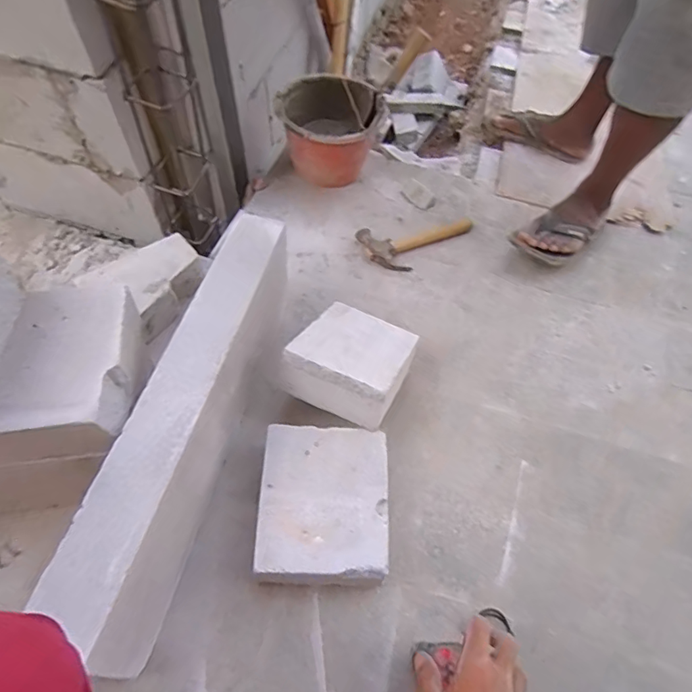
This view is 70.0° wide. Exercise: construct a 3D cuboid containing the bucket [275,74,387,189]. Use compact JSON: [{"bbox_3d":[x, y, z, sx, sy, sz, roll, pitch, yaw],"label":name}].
[{"bbox_3d":[-0.038,-0.467,1.110,0.210,0.175,0.210,2,55,-3],"label":"bucket"}]

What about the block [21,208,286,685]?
[{"bbox_3d":[-0.198,0.085,0.653,0.083,0.185,0.584,12,61,4],"label":"block"}]

